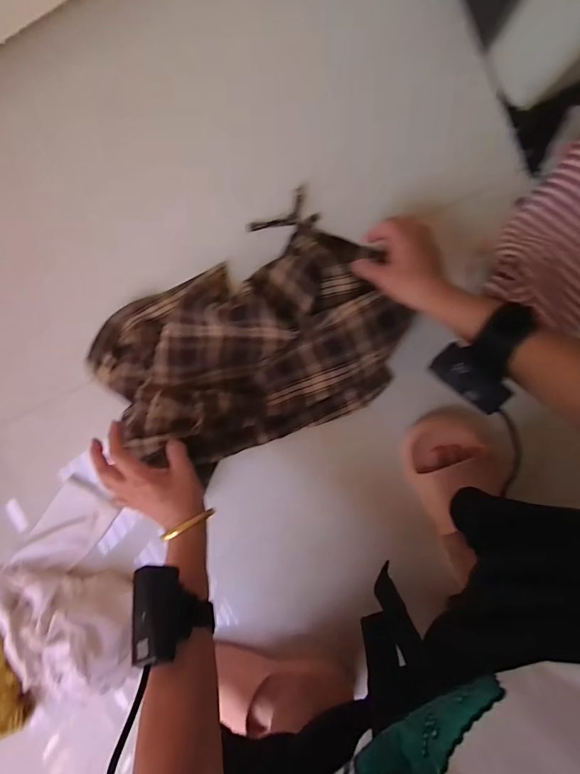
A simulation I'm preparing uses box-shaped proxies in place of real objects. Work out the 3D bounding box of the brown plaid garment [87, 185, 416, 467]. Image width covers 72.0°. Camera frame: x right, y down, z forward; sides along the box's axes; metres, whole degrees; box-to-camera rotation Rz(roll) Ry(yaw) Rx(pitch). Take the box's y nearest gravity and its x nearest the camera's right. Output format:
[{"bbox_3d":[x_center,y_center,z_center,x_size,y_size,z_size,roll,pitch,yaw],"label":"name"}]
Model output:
[{"bbox_3d":[-0.052,-0.043,0.501,0.359,0.057,0.256,-32,96,7],"label":"brown plaid garment"}]

